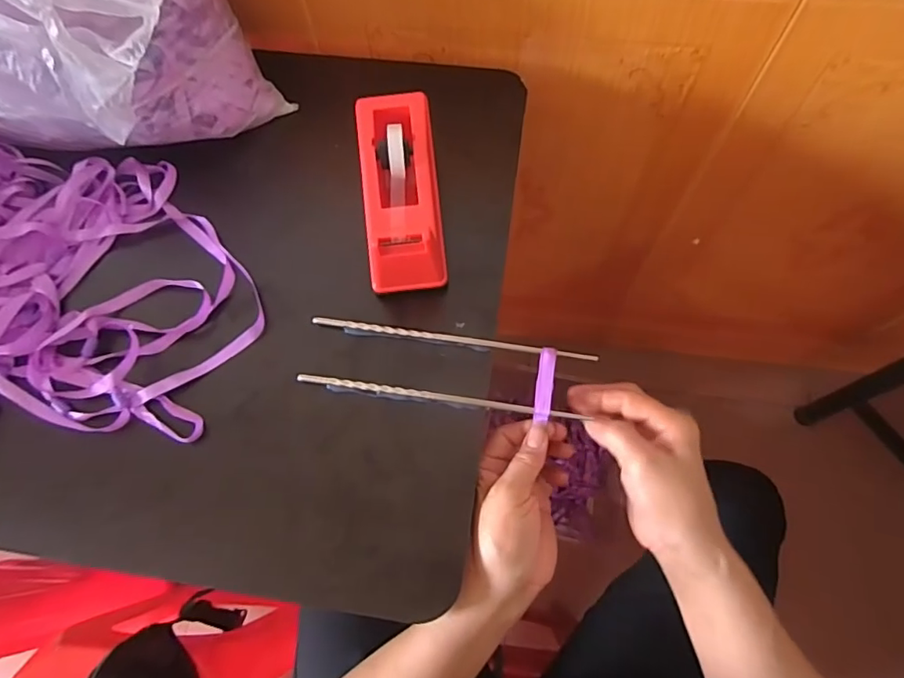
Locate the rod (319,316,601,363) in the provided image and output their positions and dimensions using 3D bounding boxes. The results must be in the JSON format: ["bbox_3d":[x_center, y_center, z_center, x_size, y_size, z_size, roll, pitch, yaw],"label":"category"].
[{"bbox_3d":[-0.004,0.000,0.422,0.213,0.007,0.007,8,68,6],"label":"rod"}]

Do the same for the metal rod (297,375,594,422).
[{"bbox_3d":[-0.011,0.044,0.405,0.215,0.009,0.007,8,67,4],"label":"metal rod"}]

